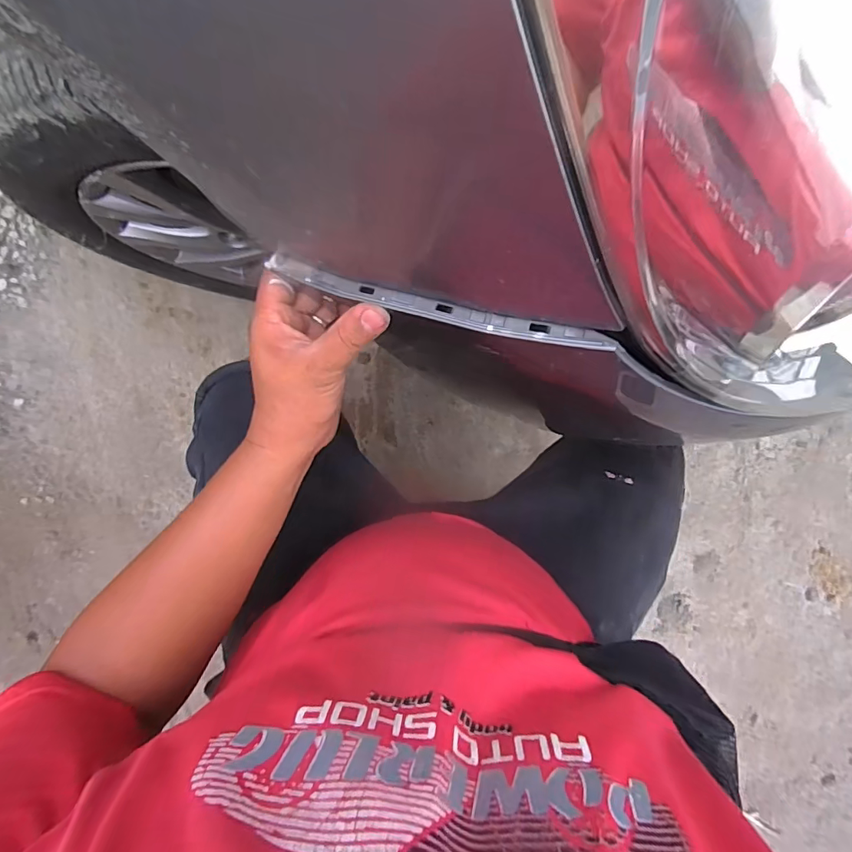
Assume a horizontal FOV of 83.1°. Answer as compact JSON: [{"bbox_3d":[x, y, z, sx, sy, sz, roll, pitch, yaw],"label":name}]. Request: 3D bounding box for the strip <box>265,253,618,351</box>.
[{"bbox_3d":[-0.004,-0.076,0.299,0.231,0.007,0.016,18,92,19],"label":"strip"}]

